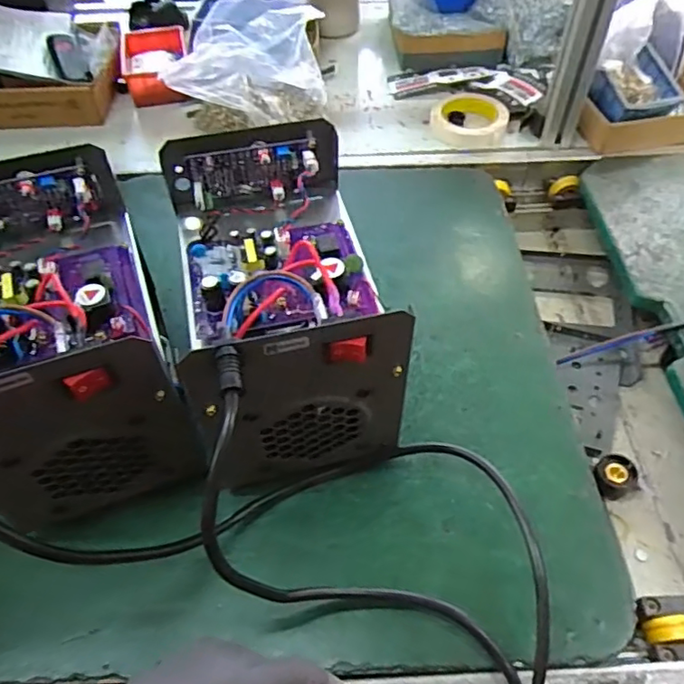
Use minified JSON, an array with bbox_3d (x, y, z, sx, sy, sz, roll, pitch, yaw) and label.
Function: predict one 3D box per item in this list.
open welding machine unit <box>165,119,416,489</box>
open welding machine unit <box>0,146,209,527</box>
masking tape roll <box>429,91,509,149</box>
[{"bbox_3d":[-0.052,-0.028,0.500,0.153,0.187,0.260,-11,53,-7],"label":"open welding machine unit"},{"bbox_3d":[-0.224,-0.006,0.484,0.149,0.189,0.267,-21,54,-14],"label":"open welding machine unit"},{"bbox_3d":[0.178,-0.312,0.824,0.105,0.031,0.113,-1,52,1],"label":"masking tape roll"}]

